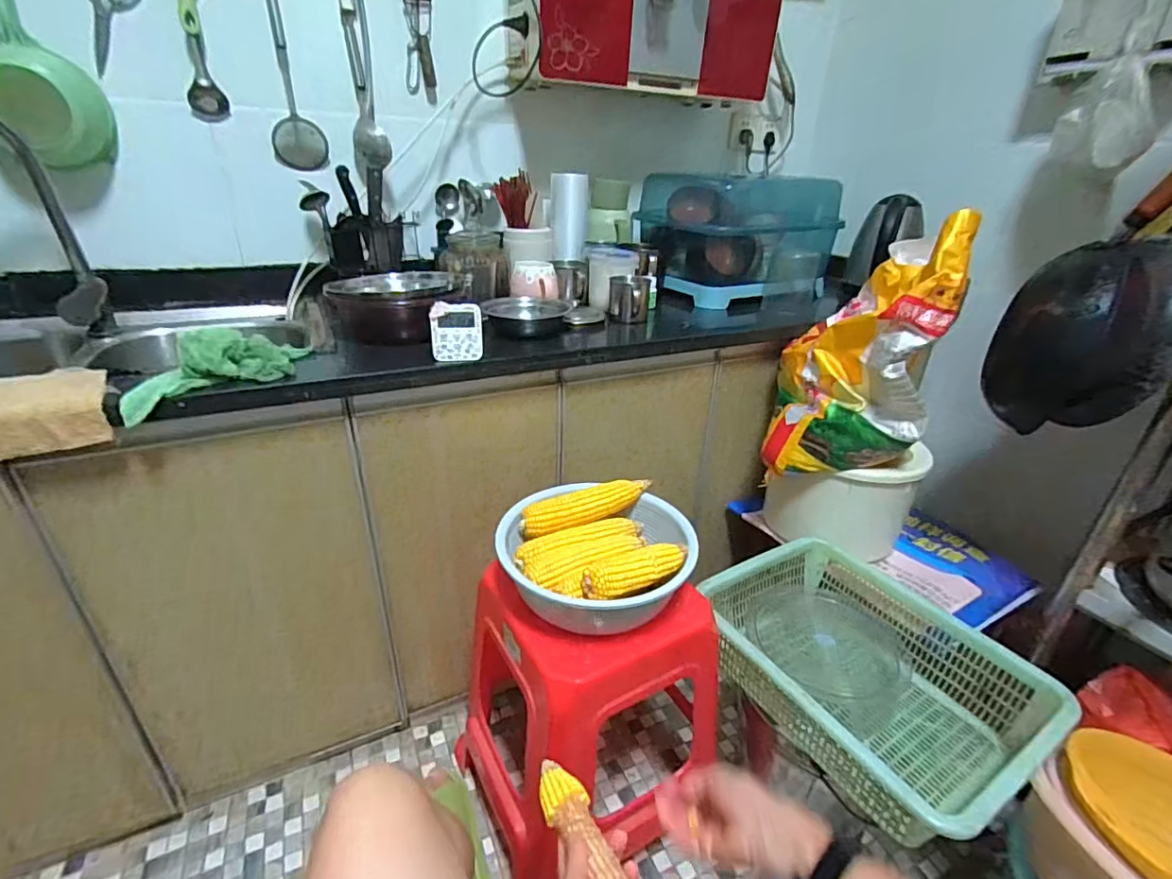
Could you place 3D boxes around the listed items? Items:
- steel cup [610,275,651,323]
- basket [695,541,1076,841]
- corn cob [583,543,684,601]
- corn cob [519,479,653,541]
[{"bbox_3d":[0.084,-0.272,1.054,0.077,0.078,0.068,5,27,6],"label":"steel cup"},{"bbox_3d":[0.420,0.355,0.844,0.349,0.134,0.439,-15,31,-30],"label":"basket"},{"bbox_3d":[0.078,0.168,0.722,0.170,0.039,0.039,-14,31,-30],"label":"corn cob"},{"bbox_3d":[0.002,0.106,0.865,0.215,0.048,0.045,-8,28,-19],"label":"corn cob"}]

